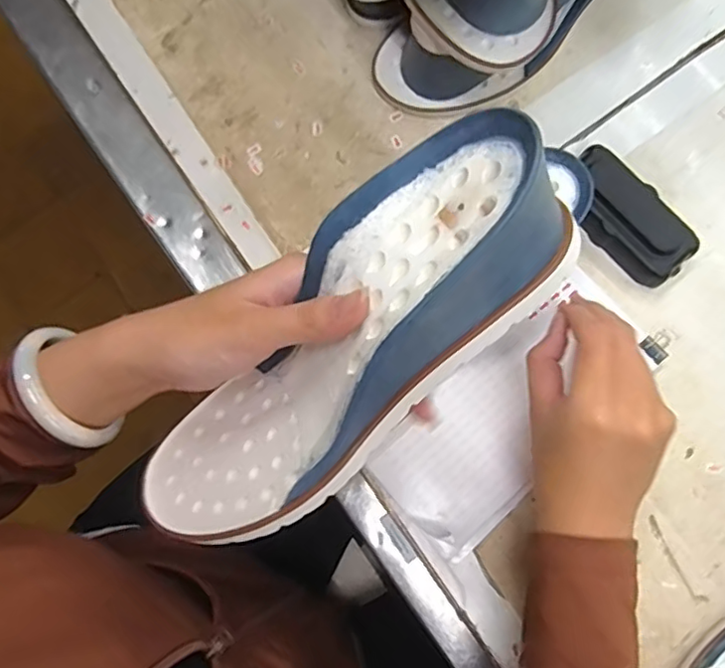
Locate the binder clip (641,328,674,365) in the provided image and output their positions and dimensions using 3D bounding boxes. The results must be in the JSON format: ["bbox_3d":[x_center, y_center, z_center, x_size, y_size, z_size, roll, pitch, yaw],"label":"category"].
[{"bbox_3d":[0.213,0.009,0.430,0.020,0.010,0.020,-30,81,-4],"label":"binder clip"}]

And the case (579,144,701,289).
[{"bbox_3d":[0.193,-0.085,0.441,0.053,0.030,0.105,-43,82,-6],"label":"case"}]

